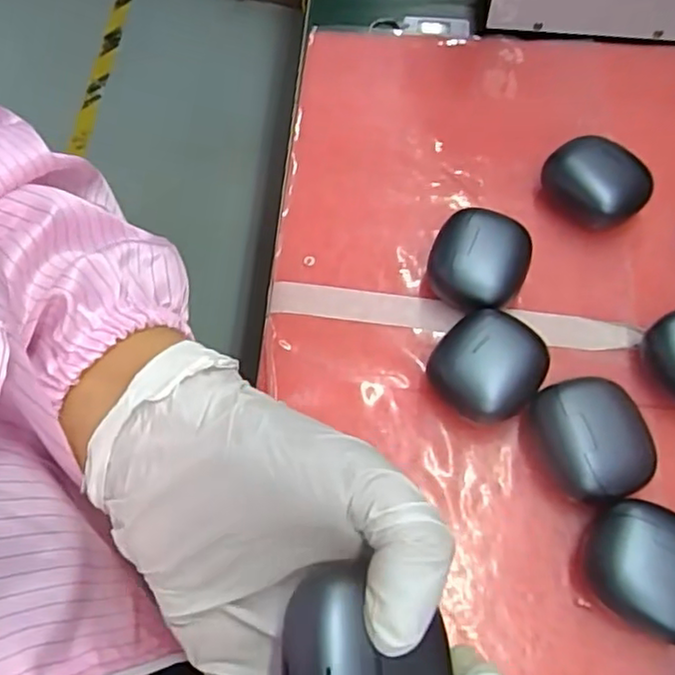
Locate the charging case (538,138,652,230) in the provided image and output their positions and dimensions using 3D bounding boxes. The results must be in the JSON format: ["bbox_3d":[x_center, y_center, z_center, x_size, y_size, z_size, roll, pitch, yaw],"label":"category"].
[{"bbox_3d":[0.146,-0.087,0.364,0.057,0.028,0.040,30,68,16],"label":"charging case"}]

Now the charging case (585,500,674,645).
[{"bbox_3d":[0.134,0.099,0.273,0.054,0.032,0.046,30,68,16],"label":"charging case"}]

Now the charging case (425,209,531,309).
[{"bbox_3d":[0.076,-0.039,0.344,0.049,0.029,0.051,19,66,12],"label":"charging case"}]

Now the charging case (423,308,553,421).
[{"bbox_3d":[0.075,0.015,0.317,0.051,0.031,0.050,-38,68,-15],"label":"charging case"}]

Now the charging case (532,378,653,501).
[{"bbox_3d":[0.120,0.048,0.299,0.045,0.031,0.055,-17,64,-6],"label":"charging case"}]

